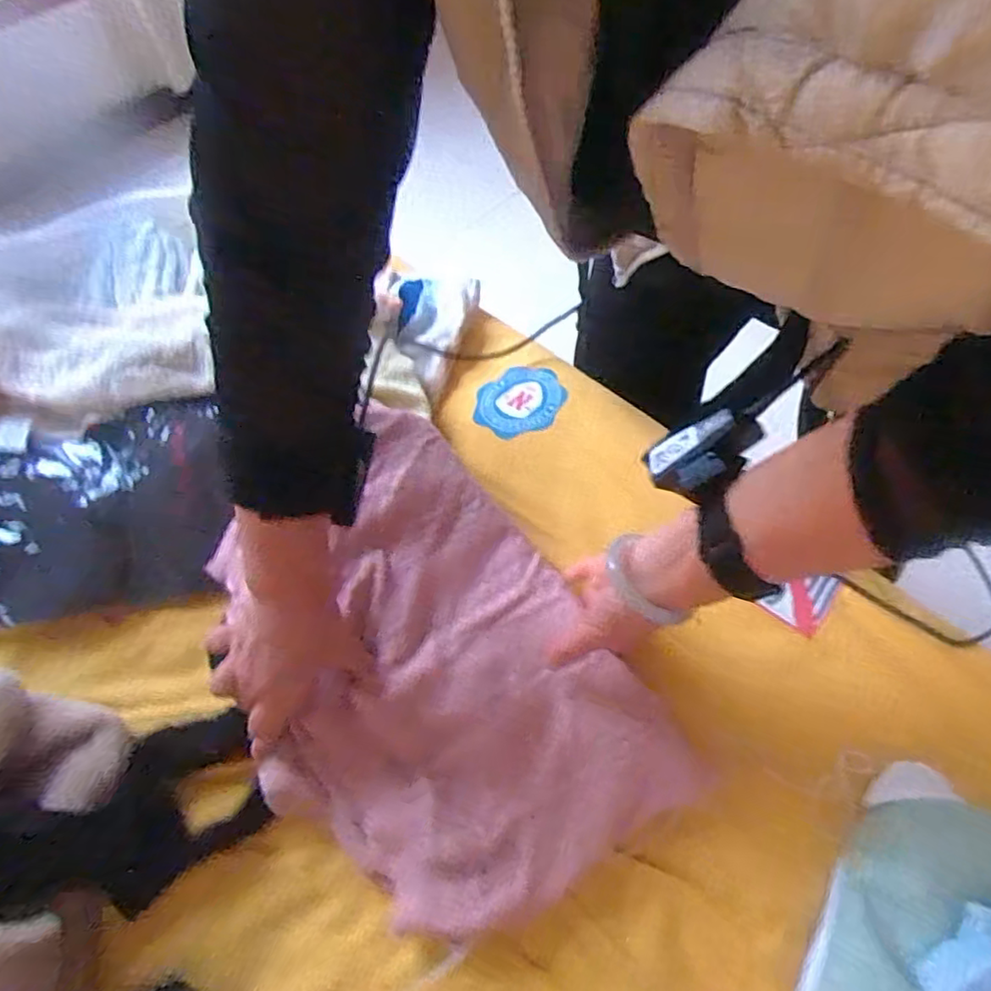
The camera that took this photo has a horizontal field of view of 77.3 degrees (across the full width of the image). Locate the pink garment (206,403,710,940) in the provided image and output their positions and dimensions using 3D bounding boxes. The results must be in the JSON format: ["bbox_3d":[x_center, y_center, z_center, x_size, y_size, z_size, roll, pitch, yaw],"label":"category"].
[{"bbox_3d":[-0.057,0.119,0.459,0.244,0.052,0.348,-31,66,-14],"label":"pink garment"}]

